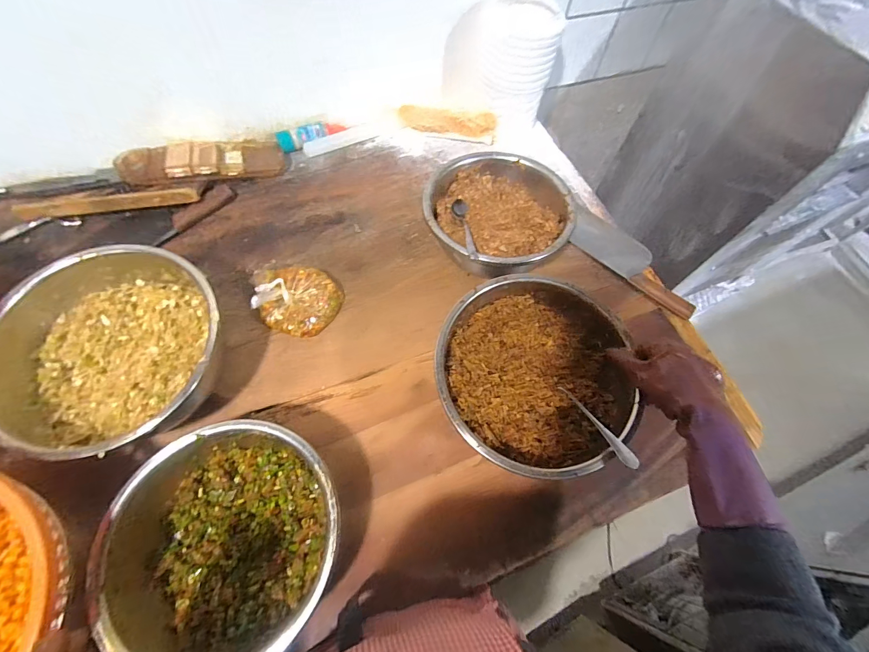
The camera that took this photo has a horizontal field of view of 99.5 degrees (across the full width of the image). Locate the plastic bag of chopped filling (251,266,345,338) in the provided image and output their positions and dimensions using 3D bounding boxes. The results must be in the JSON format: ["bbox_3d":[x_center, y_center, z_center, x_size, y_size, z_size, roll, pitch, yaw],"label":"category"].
[{"bbox_3d":[-0.225,-0.043,0.608,0.126,0.061,0.113,14,64,3],"label":"plastic bag of chopped filling"}]

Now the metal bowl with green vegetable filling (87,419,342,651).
[{"bbox_3d":[-0.240,0.251,0.446,0.245,0.101,0.235,1,64,-3],"label":"metal bowl with green vegetable filling"}]

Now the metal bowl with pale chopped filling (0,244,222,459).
[{"bbox_3d":[-0.428,0.039,0.511,0.266,0.129,0.261,1,64,-3],"label":"metal bowl with pale chopped filling"}]

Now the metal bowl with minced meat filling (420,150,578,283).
[{"bbox_3d":[0.107,-0.183,0.667,0.242,0.118,0.231,1,64,-3],"label":"metal bowl with minced meat filling"}]

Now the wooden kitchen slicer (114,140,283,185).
[{"bbox_3d":[-0.446,-0.320,0.715,0.283,0.028,0.108,-12,58,-17],"label":"wooden kitchen slicer"}]

